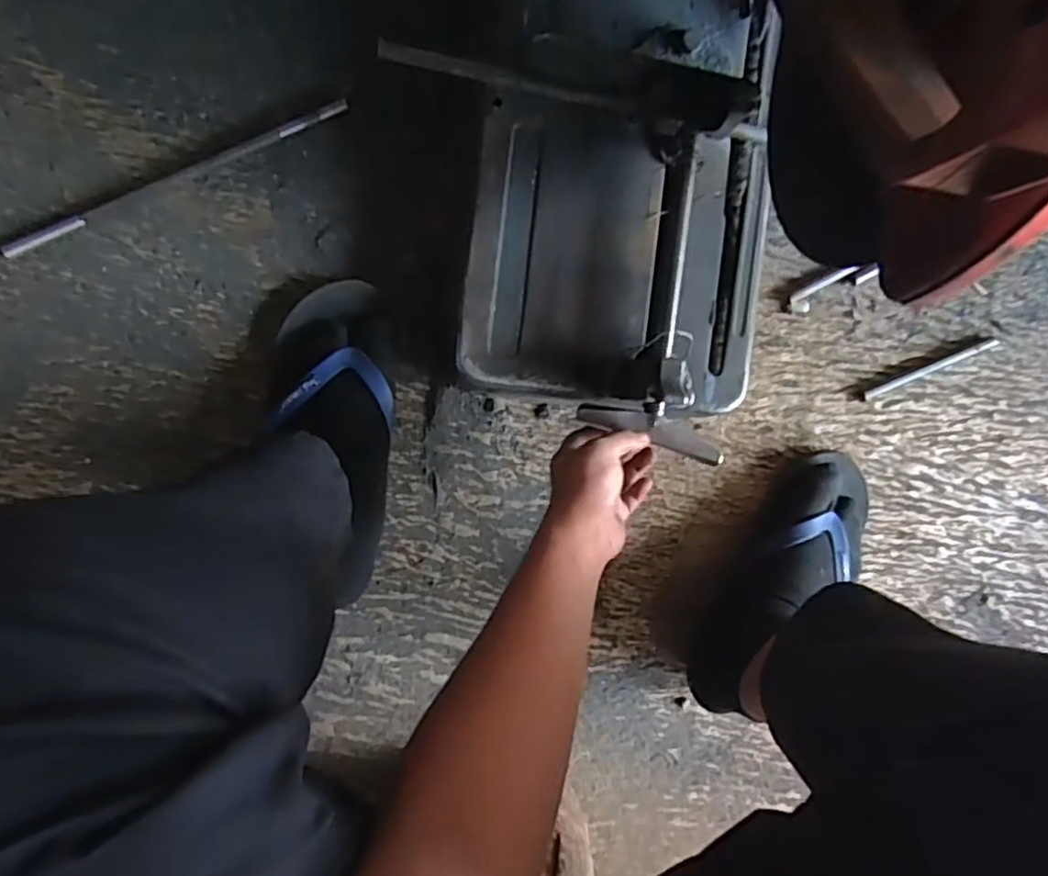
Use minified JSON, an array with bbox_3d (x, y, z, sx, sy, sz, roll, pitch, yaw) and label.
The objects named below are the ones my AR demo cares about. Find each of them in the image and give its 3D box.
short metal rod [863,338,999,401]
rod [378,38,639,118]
[{"bbox_3d":[0.403,-0.068,0.669,0.147,0.006,0.009,-23,97,-6],"label":"short metal rod"},{"bbox_3d":[-0.008,-0.277,0.523,0.201,0.013,0.013,8,92,-5],"label":"rod"}]

